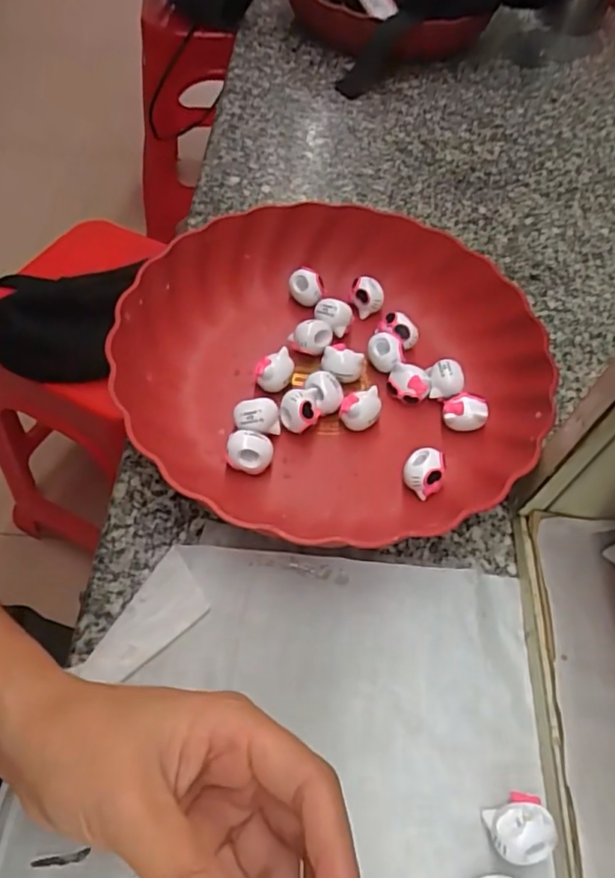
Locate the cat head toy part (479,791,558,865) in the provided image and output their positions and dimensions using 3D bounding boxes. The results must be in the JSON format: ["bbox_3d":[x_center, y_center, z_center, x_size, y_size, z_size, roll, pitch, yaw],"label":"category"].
[{"bbox_3d":[0.085,0.157,0.234,0.024,0.019,0.023,4,56,-2],"label":"cat head toy part"}]

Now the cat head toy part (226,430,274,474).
[{"bbox_3d":[-0.032,0.007,0.323,0.023,0.023,0.020,15,57,5],"label":"cat head toy part"}]

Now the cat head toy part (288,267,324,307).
[{"bbox_3d":[-0.001,-0.103,0.395,0.023,0.022,0.023,4,56,-2],"label":"cat head toy part"}]

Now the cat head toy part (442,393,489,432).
[{"bbox_3d":[0.094,-0.015,0.348,0.026,0.021,0.018,9,56,2],"label":"cat head toy part"}]

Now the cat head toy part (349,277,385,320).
[{"bbox_3d":[0.040,-0.096,0.393,0.020,0.021,0.018,-12,58,-12],"label":"cat head toy part"}]

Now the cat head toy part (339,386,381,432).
[{"bbox_3d":[0.032,-0.016,0.344,0.023,0.023,0.018,-13,59,-13],"label":"cat head toy part"}]

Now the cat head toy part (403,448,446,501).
[{"bbox_3d":[0.065,0.019,0.324,0.021,0.021,0.022,25,58,11],"label":"cat head toy part"}]

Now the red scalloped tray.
[{"bbox_3d":[0.015,-0.051,0.350,0.237,0.046,0.216,11,56,3],"label":"red scalloped tray"}]

